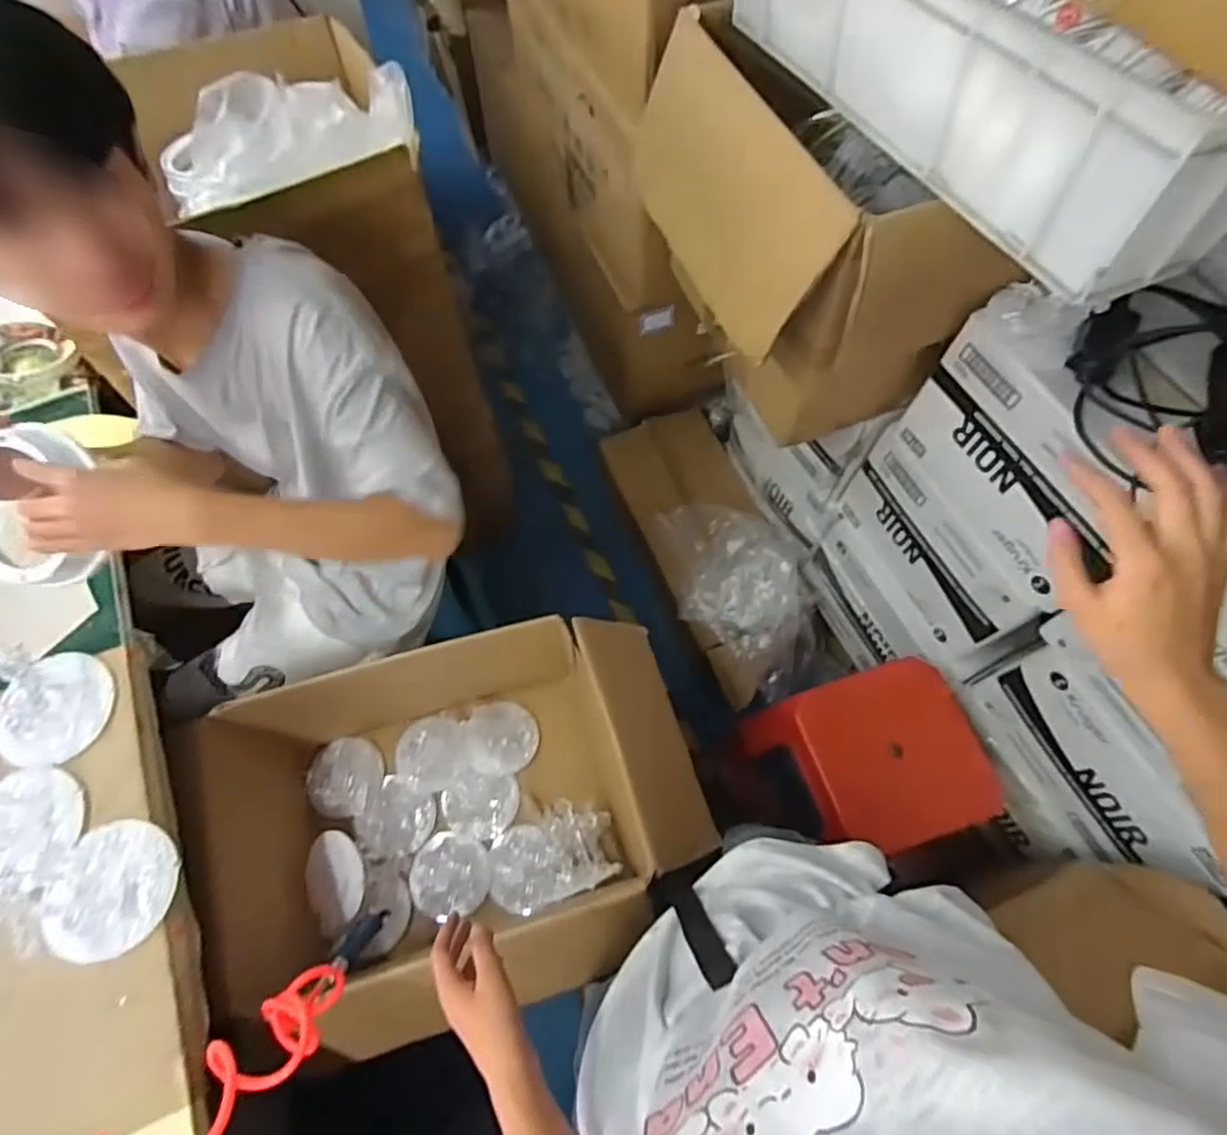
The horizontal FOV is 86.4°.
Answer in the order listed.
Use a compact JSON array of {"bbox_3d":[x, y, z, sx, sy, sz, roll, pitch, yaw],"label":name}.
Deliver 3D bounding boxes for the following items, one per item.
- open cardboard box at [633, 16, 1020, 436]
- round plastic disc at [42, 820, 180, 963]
[{"bbox_3d":[0.264,-0.493,0.989,0.346,0.403,0.517,-15,66,-6],"label":"open cardboard box"},{"bbox_3d":[-0.529,0.338,0.691,0.111,0.027,0.128,5,62,-9],"label":"round plastic disc"}]

